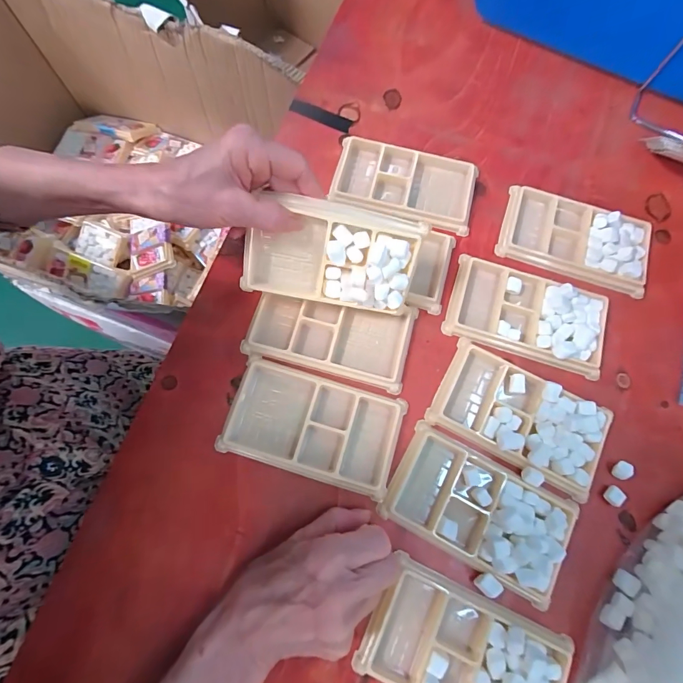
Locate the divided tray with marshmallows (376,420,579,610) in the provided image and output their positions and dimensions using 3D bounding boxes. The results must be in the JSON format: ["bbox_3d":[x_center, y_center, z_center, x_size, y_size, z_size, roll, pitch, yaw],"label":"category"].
[{"bbox_3d":[0.104,0.126,0.287,0.133,0.020,0.083,27,74,6],"label":"divided tray with marshmallows"}]

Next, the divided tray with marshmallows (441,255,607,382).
[{"bbox_3d":[0.163,-0.025,0.336,0.134,0.018,0.074,18,74,3],"label":"divided tray with marshmallows"}]

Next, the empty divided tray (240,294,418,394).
[{"bbox_3d":[-0.009,-0.006,0.327,0.134,0.013,0.068,13,73,2],"label":"empty divided tray"}]

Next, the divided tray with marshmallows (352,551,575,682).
[{"bbox_3d":[0.086,0.216,0.260,0.132,0.018,0.077,25,74,5],"label":"divided tray with marshmallows"}]

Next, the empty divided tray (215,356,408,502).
[{"bbox_3d":[-0.023,0.067,0.304,0.135,0.013,0.076,17,74,3],"label":"empty divided tray"}]

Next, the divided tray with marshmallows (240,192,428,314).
[{"bbox_3d":[-0.008,-0.066,0.296,0.131,0.079,0.018,14,30,0],"label":"divided tray with marshmallows"}]

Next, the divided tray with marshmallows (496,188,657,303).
[{"bbox_3d":[0.222,-0.098,0.361,0.132,0.018,0.075,19,74,4],"label":"divided tray with marshmallows"}]

